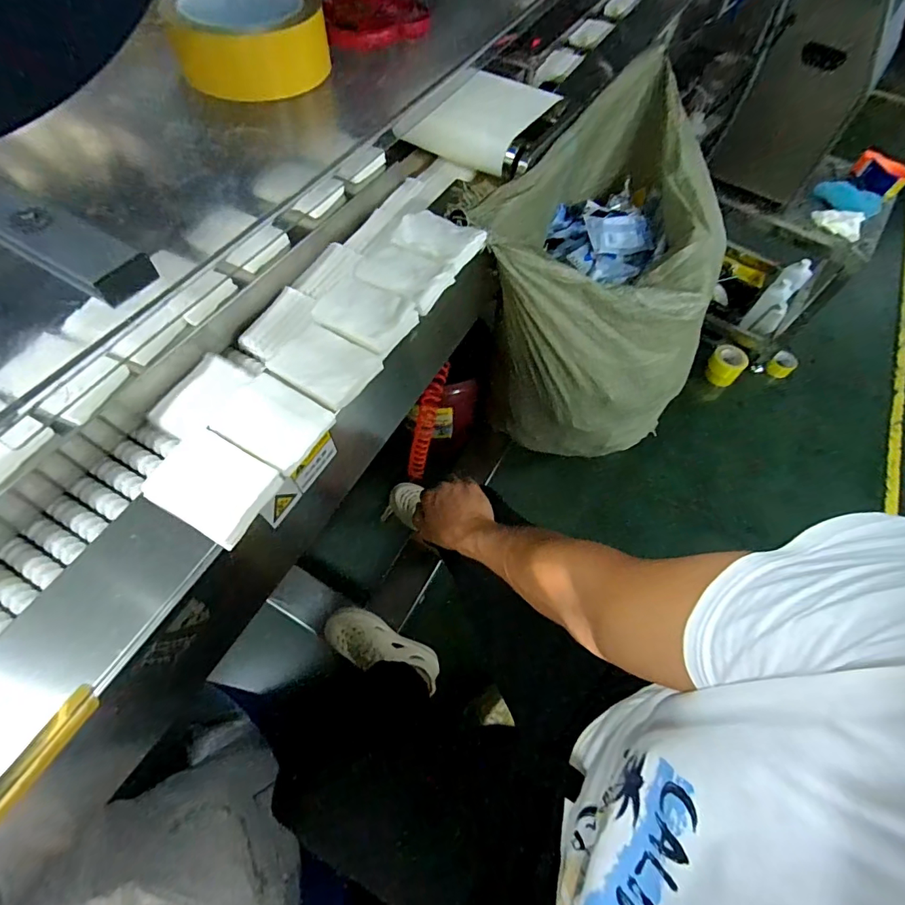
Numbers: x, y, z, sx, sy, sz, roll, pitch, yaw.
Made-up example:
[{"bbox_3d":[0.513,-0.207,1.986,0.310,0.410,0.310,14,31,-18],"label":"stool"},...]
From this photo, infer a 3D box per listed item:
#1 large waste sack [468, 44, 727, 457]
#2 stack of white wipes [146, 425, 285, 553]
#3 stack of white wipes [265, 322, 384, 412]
[{"bbox_3d":[0.349,-0.313,0.966,0.384,0.586,0.668,30,64,13],"label":"large waste sack"},{"bbox_3d":[-0.213,0.026,0.403,0.103,0.014,0.076,27,63,11],"label":"stack of white wipes"},{"bbox_3d":[-0.134,-0.092,0.475,0.104,0.013,0.073,30,64,13],"label":"stack of white wipes"}]

